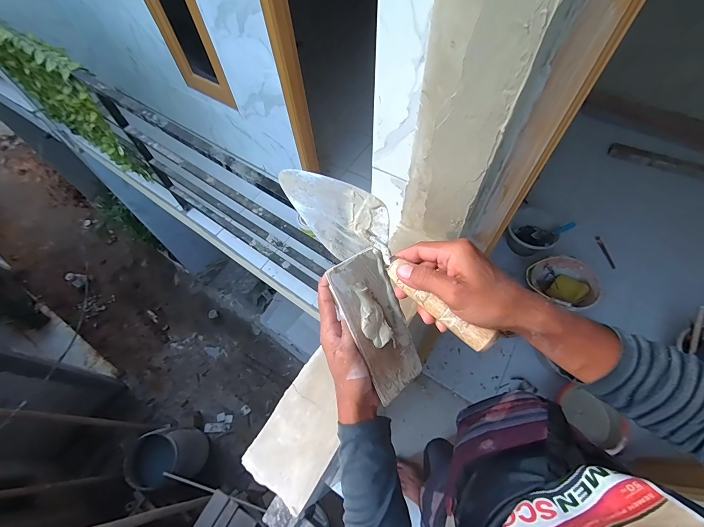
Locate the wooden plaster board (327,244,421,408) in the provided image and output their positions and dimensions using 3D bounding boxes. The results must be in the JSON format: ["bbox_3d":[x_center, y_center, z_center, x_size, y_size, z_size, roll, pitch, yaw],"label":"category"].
[{"bbox_3d":[0.036,0.073,0.391,0.079,0.010,0.174,-28,99,-37],"label":"wooden plaster board"}]

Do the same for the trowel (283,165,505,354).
[{"bbox_3d":[0.036,-0.014,0.387,0.074,0.064,0.301,-38,66,-18],"label":"trowel"}]

